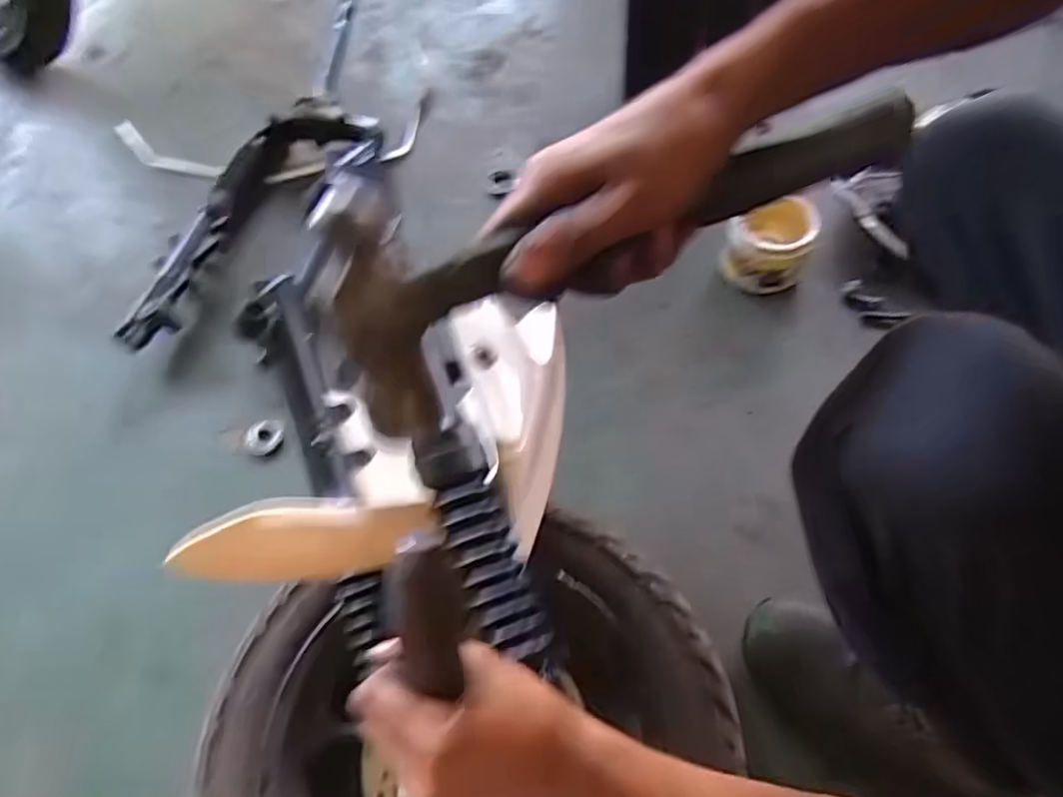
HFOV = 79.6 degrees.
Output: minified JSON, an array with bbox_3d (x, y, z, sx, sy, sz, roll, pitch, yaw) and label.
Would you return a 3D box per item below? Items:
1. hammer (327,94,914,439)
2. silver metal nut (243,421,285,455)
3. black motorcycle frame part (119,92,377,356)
[{"bbox_3d":[0.053,-0.104,0.315,0.330,0.098,0.032,-32,31,-14],"label":"hammer"},{"bbox_3d":[-0.326,0.046,0.778,0.039,0.019,0.048,35,67,20],"label":"silver metal nut"},{"bbox_3d":[-0.427,-0.274,0.930,0.185,0.079,0.493,27,65,17],"label":"black motorcycle frame part"}]

